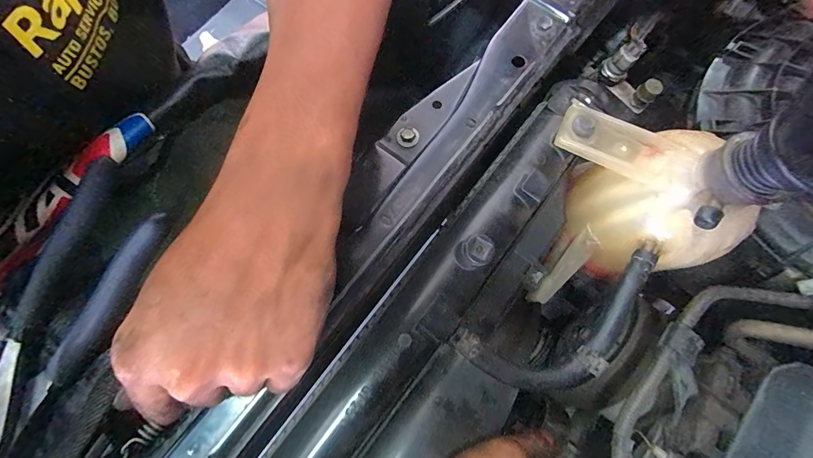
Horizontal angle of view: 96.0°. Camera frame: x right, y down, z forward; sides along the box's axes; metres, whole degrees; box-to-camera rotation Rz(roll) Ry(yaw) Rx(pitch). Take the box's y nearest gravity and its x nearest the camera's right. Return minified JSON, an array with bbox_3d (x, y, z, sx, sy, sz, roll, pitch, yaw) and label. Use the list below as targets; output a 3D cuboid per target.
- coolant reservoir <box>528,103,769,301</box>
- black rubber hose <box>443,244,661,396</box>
[{"bbox_3d":[0.157,-0.016,0.273,0.119,0.106,0.121,-4,77,-1],"label":"coolant reservoir"},{"bbox_3d":[0.106,0.067,0.234,0.145,0.014,0.058,-21,78,-5],"label":"black rubber hose"}]

